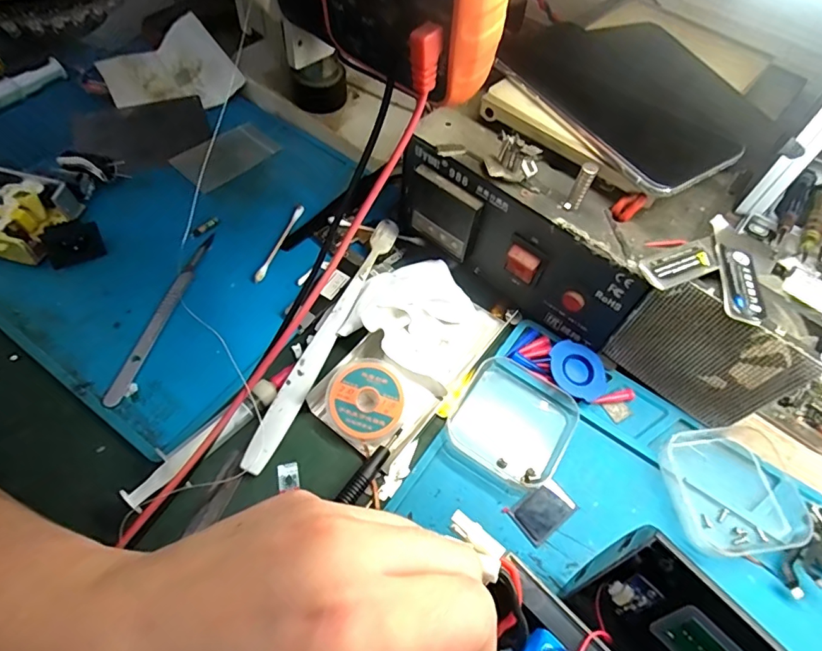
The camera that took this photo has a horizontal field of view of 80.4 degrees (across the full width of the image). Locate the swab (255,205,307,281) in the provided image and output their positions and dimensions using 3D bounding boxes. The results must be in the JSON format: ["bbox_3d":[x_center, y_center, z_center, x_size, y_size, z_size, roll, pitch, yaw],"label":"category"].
[{"bbox_3d":[-0.090,-0.058,0.335,0.006,0.004,0.072,17,58,7],"label":"swab"}]

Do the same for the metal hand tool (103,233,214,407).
[{"bbox_3d":[-0.152,-0.009,0.299,0.011,0.004,0.126,12,57,4],"label":"metal hand tool"}]

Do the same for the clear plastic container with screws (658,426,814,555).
[{"bbox_3d":[0.177,0.086,0.261,0.076,0.014,0.062,-1,58,-4],"label":"clear plastic container with screws"}]

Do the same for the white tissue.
[{"bbox_3d":[0.006,-0.009,0.302,0.078,0.021,0.075,30,60,15],"label":"white tissue"}]

